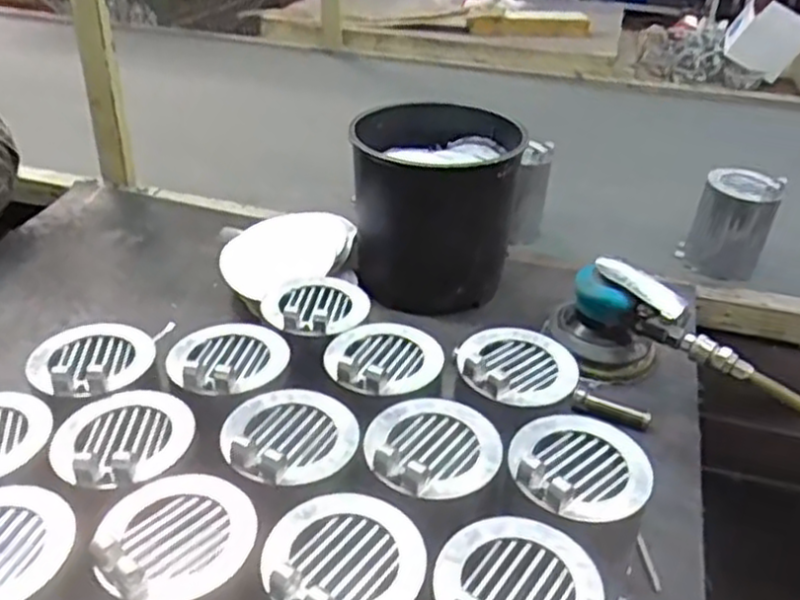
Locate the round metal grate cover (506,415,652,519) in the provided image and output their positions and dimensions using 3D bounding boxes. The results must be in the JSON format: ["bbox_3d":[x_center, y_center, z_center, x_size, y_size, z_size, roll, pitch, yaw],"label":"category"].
[{"bbox_3d":[0.112,0.100,0.469,0.085,0.013,0.081,2,33,-1],"label":"round metal grate cover"}]

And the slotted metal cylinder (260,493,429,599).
[{"bbox_3d":[-0.030,0.139,0.409,0.086,0.019,0.082,2,33,-1],"label":"slotted metal cylinder"}]

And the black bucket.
[{"bbox_3d":[0.033,-0.099,0.813,0.163,0.190,0.162,2,33,-1],"label":"black bucket"}]

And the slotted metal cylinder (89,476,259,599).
[{"bbox_3d":[-0.124,0.131,0.422,0.076,0.017,0.086,24,39,30],"label":"slotted metal cylinder"}]

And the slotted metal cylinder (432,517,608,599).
[{"bbox_3d":[0.064,0.148,0.397,0.087,0.015,0.080,2,33,-1],"label":"slotted metal cylinder"}]

